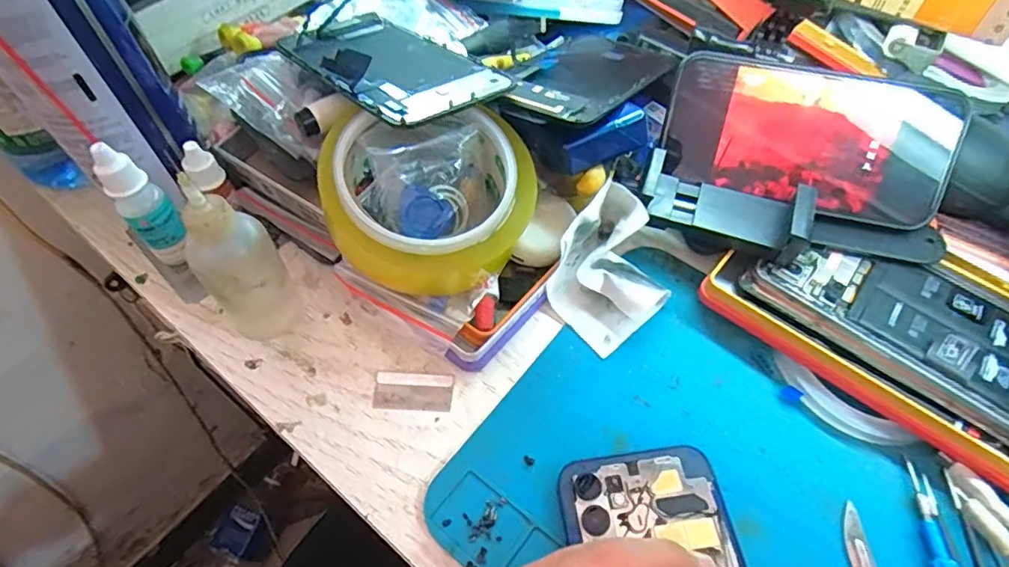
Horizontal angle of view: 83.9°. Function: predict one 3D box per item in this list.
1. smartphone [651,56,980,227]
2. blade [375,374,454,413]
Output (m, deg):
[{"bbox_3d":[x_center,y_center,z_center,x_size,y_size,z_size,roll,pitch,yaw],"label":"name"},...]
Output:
[{"bbox_3d":[0.160,-0.076,0.296,0.143,0.007,0.069,14,103,7],"label":"smartphone"},{"bbox_3d":[-0.045,0.053,0.276,0.037,0.004,0.019,3,59,-2],"label":"blade"}]

